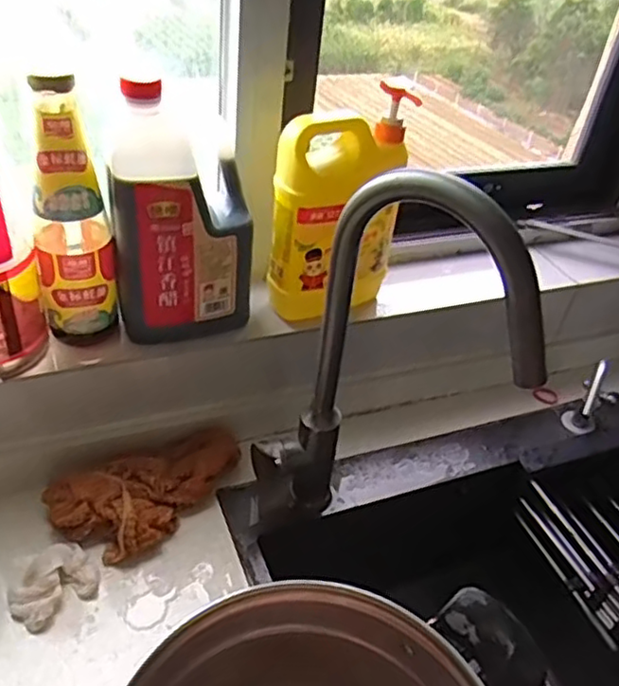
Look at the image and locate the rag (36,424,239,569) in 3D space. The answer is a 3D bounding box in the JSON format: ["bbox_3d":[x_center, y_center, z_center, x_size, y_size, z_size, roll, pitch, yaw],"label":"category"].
[{"bbox_3d":[-0.170,0.147,0.706,0.116,0.042,0.201,31,44,26],"label":"rag"}]

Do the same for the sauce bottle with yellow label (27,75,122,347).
[{"bbox_3d":[-0.225,-0.113,0.620,0.071,0.261,0.060,-10,42,-20],"label":"sauce bottle with yellow label"}]

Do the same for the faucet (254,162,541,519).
[{"bbox_3d":[0.067,0.053,0.579,0.220,0.428,0.063,23,41,18],"label":"faucet"}]

